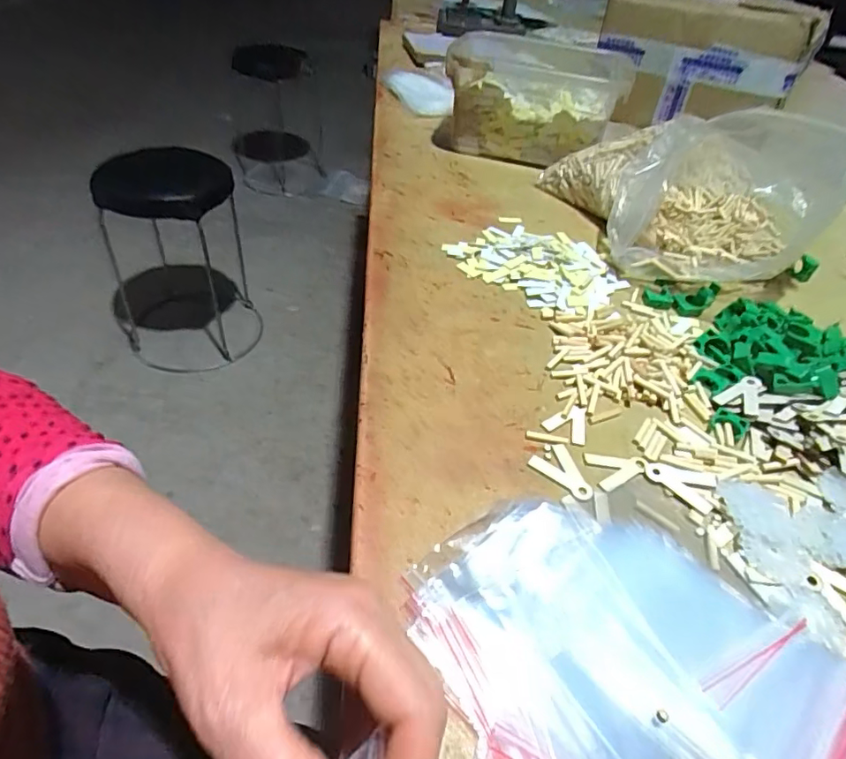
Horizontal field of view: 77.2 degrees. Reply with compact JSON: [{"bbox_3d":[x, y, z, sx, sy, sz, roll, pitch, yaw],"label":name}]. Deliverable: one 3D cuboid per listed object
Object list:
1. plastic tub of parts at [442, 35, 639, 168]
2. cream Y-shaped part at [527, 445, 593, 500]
[{"bbox_3d":[0.147,-0.373,0.725,0.233,0.138,0.089,16,45,9],"label":"plastic tub of parts"},{"bbox_3d":[0.098,0.062,0.360,0.030,0.004,0.044,-29,55,-32],"label":"cream Y-shaped part"}]

